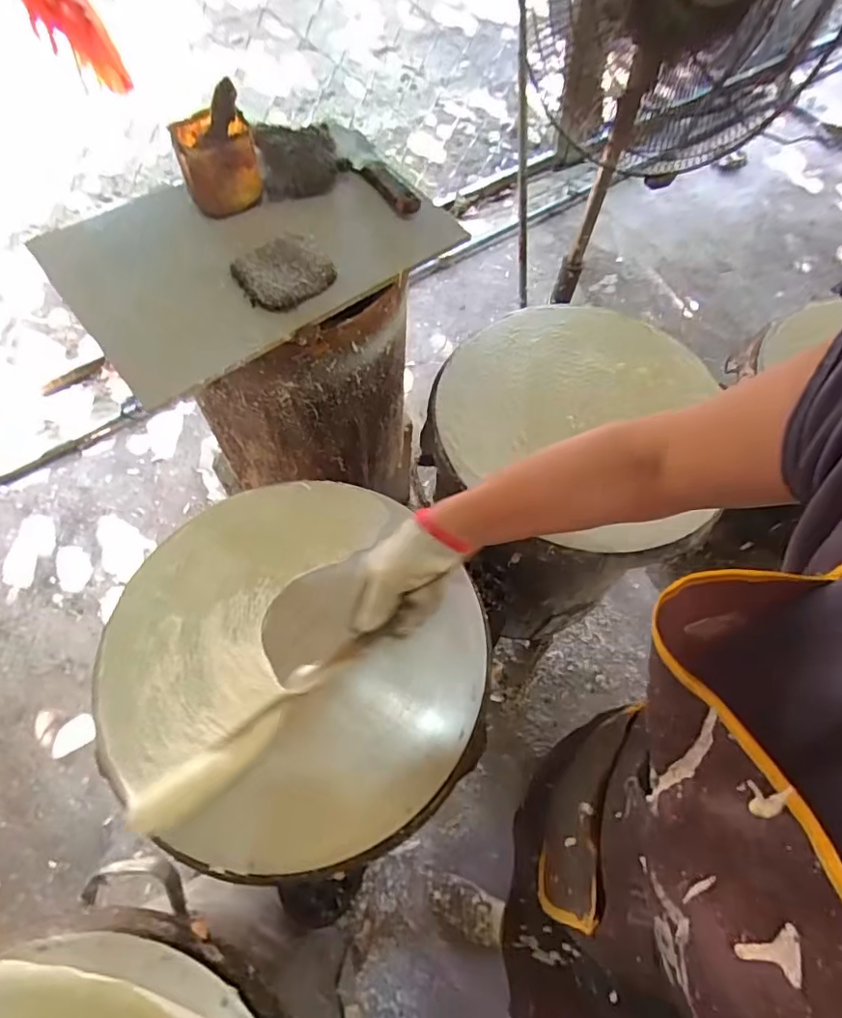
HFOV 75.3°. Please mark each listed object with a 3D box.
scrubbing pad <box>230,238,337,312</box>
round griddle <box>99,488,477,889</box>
[{"bbox_3d":[-0.174,-0.300,0.690,0.108,0.016,0.094,-37,70,-20],"label":"scrubbing pad"},{"bbox_3d":[-0.129,0.143,0.564,0.381,0.032,0.384,1,62,-2],"label":"round griddle"}]

